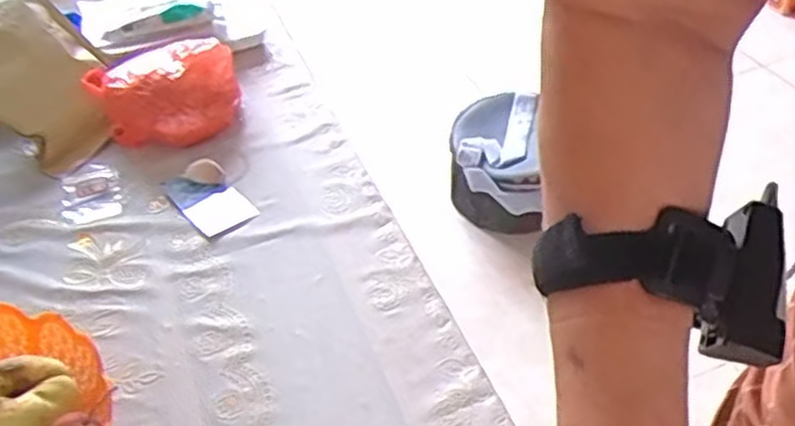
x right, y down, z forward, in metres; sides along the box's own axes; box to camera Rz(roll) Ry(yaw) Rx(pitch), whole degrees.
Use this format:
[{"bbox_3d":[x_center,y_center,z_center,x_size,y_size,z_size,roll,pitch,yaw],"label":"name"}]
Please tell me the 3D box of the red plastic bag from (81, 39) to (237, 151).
[{"bbox_3d":[-0.229,-0.118,0.767,0.144,0.061,0.112,-16,45,-10],"label":"red plastic bag"}]

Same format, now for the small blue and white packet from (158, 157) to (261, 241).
[{"bbox_3d":[-0.166,-0.014,0.686,0.053,0.014,0.090,-32,49,-24],"label":"small blue and white packet"}]

